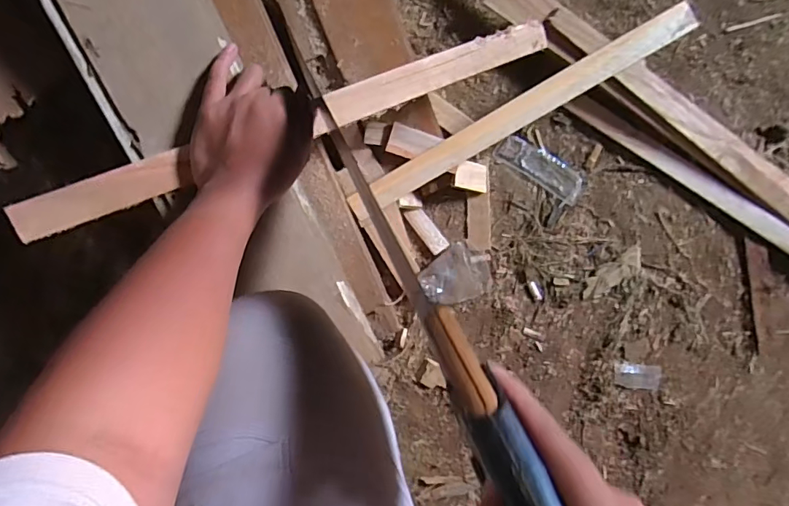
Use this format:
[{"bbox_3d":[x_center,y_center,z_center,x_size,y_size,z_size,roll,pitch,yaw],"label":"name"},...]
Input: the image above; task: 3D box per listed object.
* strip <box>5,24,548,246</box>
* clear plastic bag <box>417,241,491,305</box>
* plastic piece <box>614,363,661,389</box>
[{"bbox_3d":[-0.084,-0.134,0.485,0.551,0.019,0.037,-24,88,-12],"label":"strip"},{"bbox_3d":[0.085,0.029,0.665,0.099,0.028,0.077,-20,92,-3],"label":"clear plastic bag"},{"bbox_3d":[0.343,0.174,0.682,0.066,0.006,0.034,4,90,-3],"label":"plastic piece"}]

